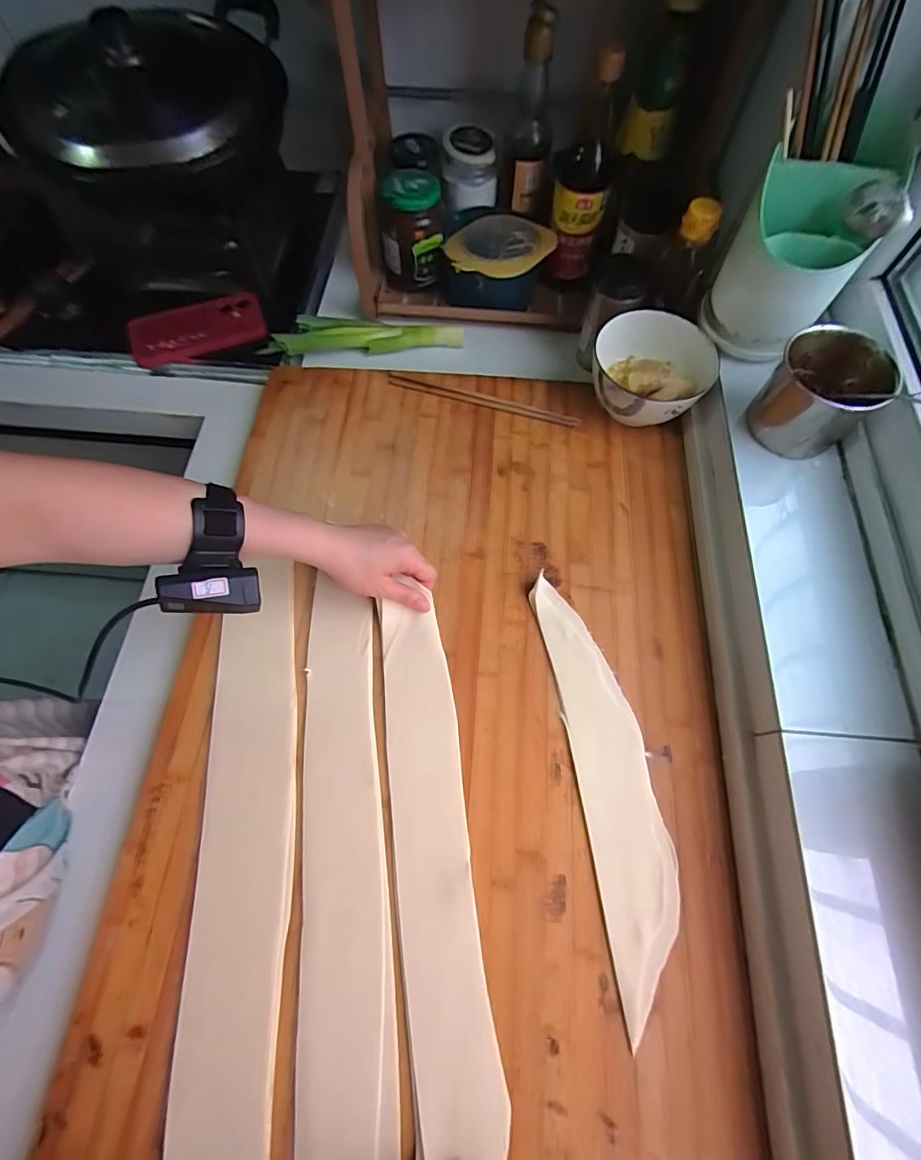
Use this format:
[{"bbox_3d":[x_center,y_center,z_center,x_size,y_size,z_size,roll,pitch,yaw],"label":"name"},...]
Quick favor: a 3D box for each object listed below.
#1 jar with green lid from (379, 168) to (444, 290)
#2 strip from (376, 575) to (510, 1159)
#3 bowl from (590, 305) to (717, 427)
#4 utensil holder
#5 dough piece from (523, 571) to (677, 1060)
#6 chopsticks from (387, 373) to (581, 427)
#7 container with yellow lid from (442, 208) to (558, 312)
[{"bbox_3d":[-0.063,-0.440,0.622,0.076,0.113,0.065,-8,67,-4],"label":"jar with green lid"},{"bbox_3d":[-0.024,0.217,0.396,0.063,0.021,0.400,-10,69,1],"label":"strip"},{"bbox_3d":[0.212,-0.228,0.557,0.126,0.071,0.125,0,66,-1],"label":"bowl"},{"bbox_3d":[0.337,-0.323,0.482,0.122,0.159,0.105,-40,73,-16],"label":"utensil holder"},{"bbox_3d":[0.128,0.161,0.423,0.066,0.013,0.337,-9,67,-2],"label":"dough piece"},{"bbox_3d":[0.023,-0.214,0.585,0.233,0.008,0.025,17,68,8],"label":"chopsticks"},{"bbox_3d":[0.048,-0.415,0.646,0.130,0.077,0.105,6,66,2],"label":"container with yellow lid"}]

